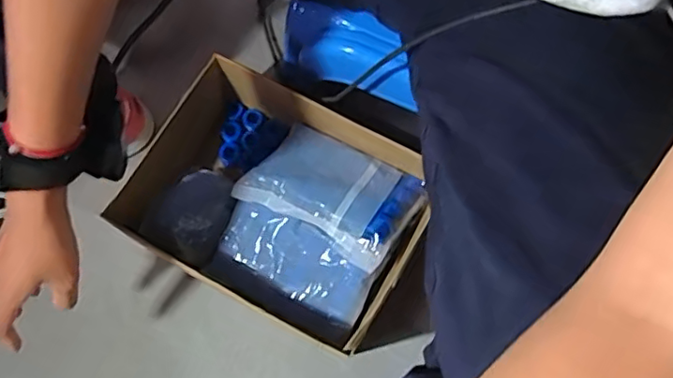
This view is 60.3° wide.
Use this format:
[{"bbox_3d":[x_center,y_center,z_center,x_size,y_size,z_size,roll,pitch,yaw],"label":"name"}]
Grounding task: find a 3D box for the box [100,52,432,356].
[{"bbox_3d":[-0.051,0.028,0.672,0.281,0.128,0.237,28,76,6],"label":"box"}]

